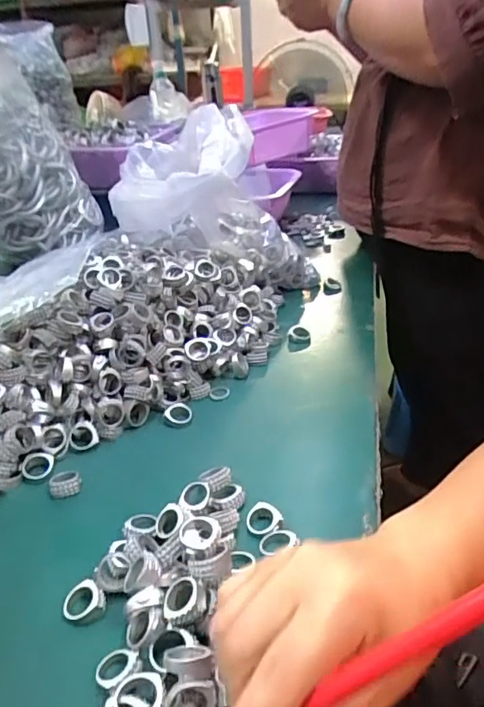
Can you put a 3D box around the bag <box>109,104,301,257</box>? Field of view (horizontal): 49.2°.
[{"bbox_3d":[-0.074,-0.220,0.671,0.181,0.141,0.289,-13,31,-15],"label":"bag"}]

